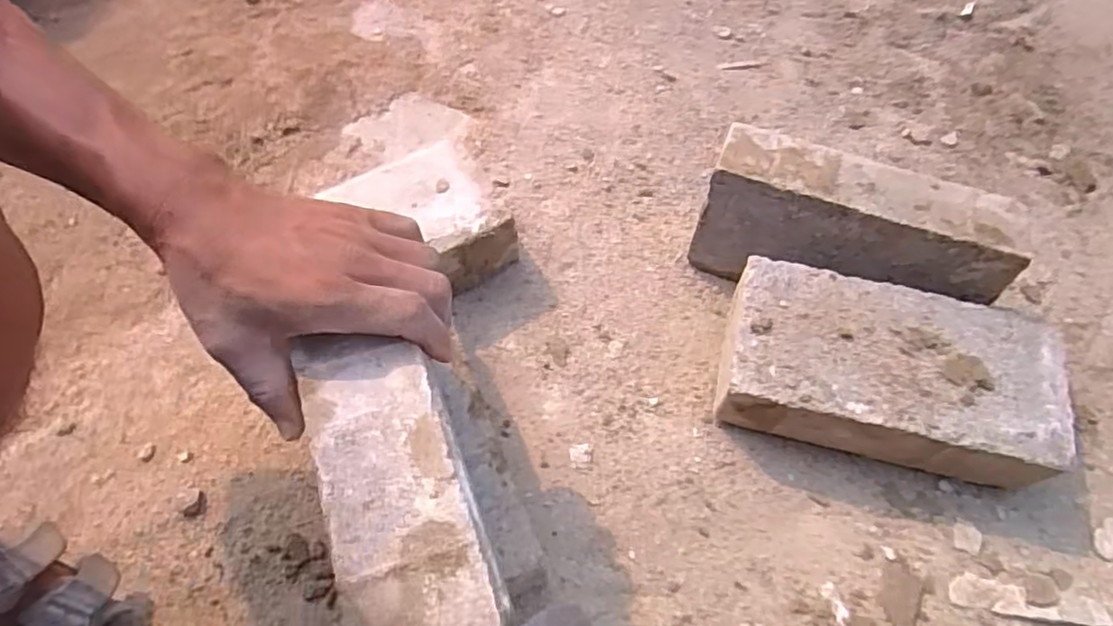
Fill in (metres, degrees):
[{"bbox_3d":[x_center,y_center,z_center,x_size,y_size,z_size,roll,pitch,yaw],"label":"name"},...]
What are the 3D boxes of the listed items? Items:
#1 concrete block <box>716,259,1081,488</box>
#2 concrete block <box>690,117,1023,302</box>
[{"bbox_3d":[0.225,0.044,0.474,0.214,0.075,0.110,14,60,6],"label":"concrete block"},{"bbox_3d":[0.215,-0.055,0.509,0.206,0.115,0.063,22,60,10],"label":"concrete block"}]

